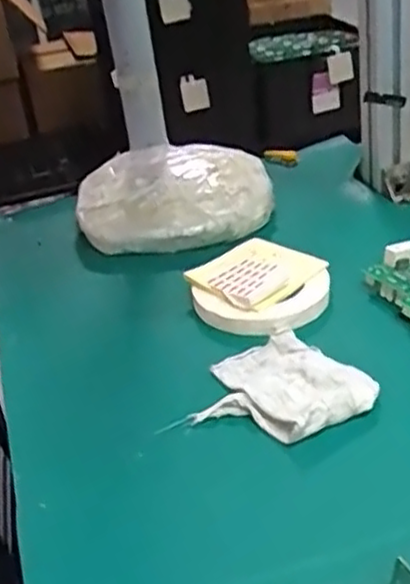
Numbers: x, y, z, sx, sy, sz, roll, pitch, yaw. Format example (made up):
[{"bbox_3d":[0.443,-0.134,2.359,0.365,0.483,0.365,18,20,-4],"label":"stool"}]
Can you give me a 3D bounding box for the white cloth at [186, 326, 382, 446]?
[{"bbox_3d":[0.049,0.069,0.518,0.104,0.021,0.110,-25,35,-26],"label":"white cloth"}]

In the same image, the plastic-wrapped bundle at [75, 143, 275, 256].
[{"bbox_3d":[-0.034,-0.100,0.774,0.205,0.056,0.141,-5,31,5],"label":"plastic-wrapped bundle"}]

